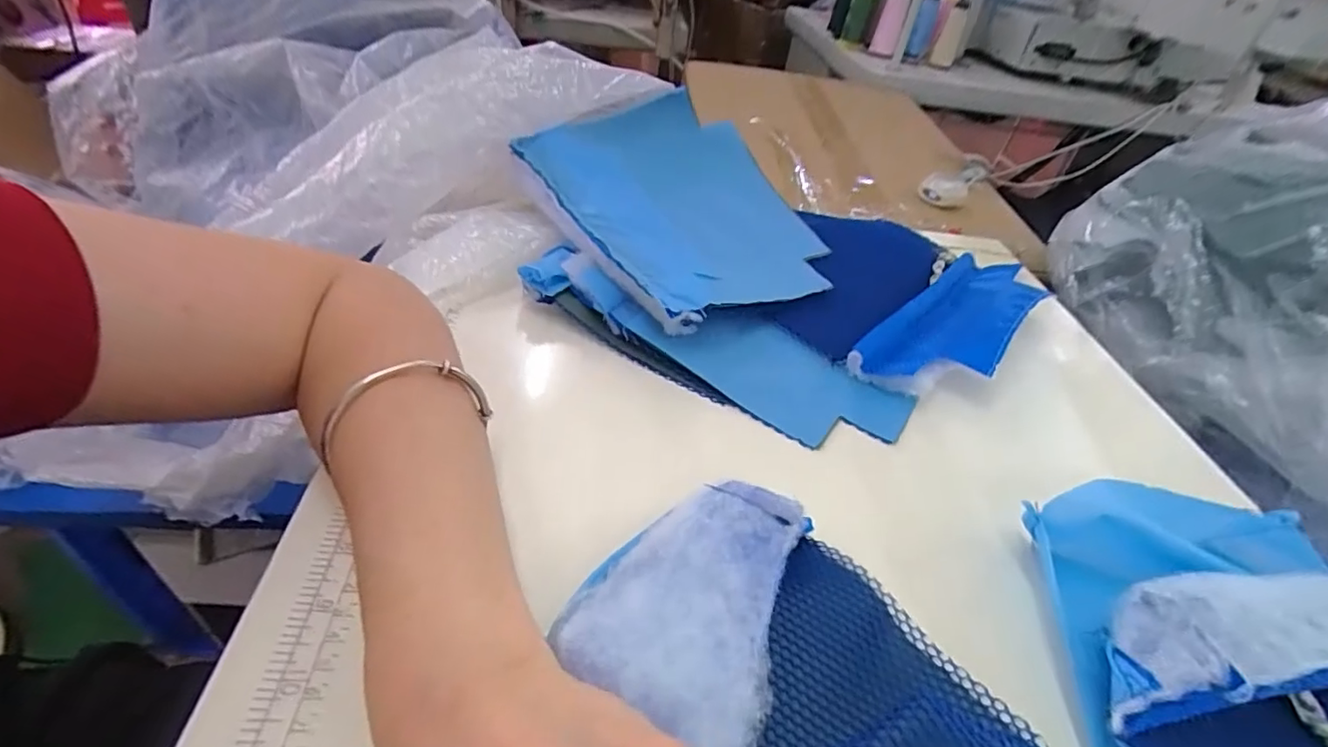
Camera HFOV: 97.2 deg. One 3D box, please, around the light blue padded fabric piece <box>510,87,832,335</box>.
[{"bbox_3d":[0.019,-0.129,0.437,0.193,0.042,0.206,-18,60,-32],"label":"light blue padded fabric piece"}]

